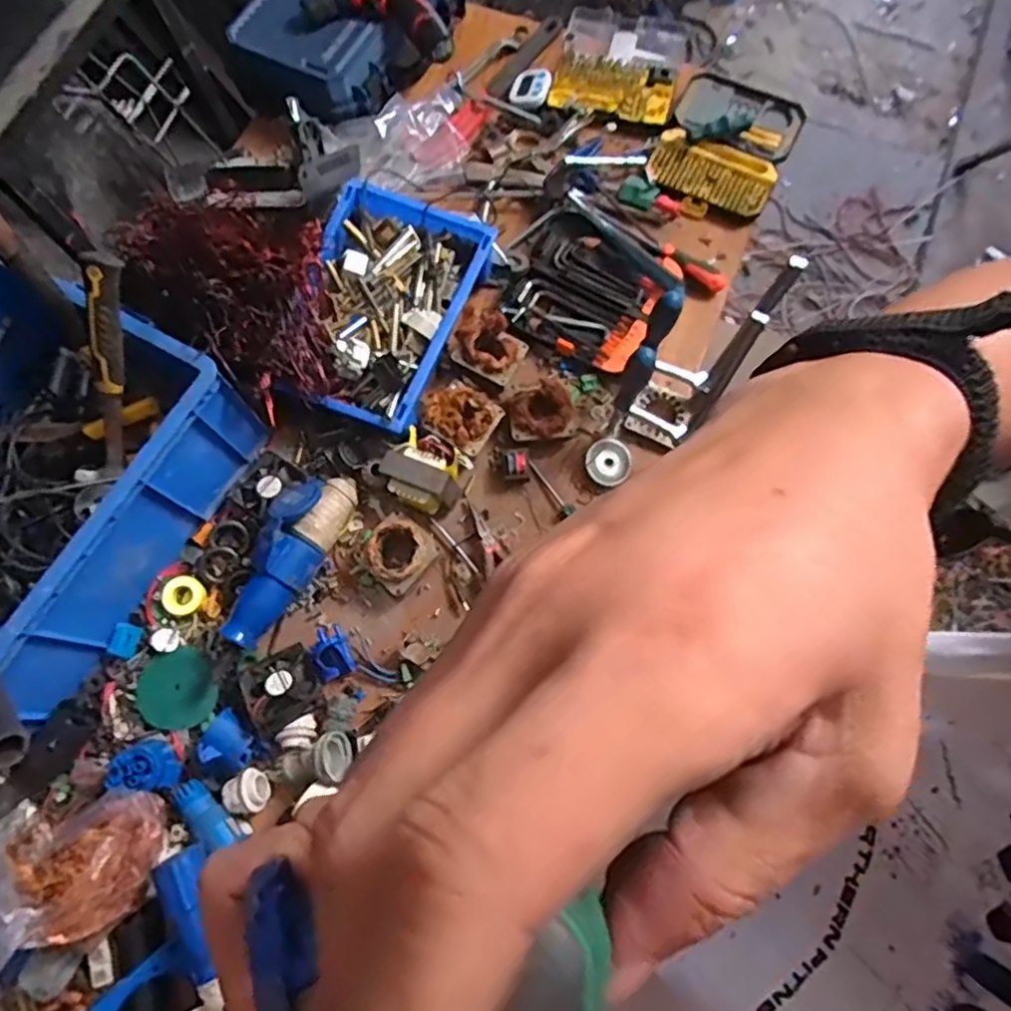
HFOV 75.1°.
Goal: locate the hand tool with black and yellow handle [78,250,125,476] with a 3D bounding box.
[{"bbox_3d":[-0.454,-0.151,0.752,0.030,0.266,0.036,24,34,10],"label":"hand tool with black and yellow handle"}]

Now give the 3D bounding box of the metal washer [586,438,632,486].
[{"bbox_3d":[0.138,-0.058,0.863,0.061,0.018,0.059,-40,74,-10],"label":"metal washer"}]

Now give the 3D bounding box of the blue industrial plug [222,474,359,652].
[{"bbox_3d":[-0.264,0.058,0.801,0.079,0.065,0.233,24,74,10],"label":"blue industrial plug"}]

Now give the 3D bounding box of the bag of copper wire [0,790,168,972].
[{"bbox_3d":[-0.425,0.350,0.632,0.146,0.160,0.132,-15,71,-2],"label":"bag of copper wire"}]

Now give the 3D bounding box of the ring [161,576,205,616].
[{"bbox_3d":[-0.397,0.111,0.813,0.048,0.016,0.048,4,79,-19],"label":"ring"}]

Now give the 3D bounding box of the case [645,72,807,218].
[{"bbox_3d":[0.339,-0.559,1.017,0.189,0.033,0.271,25,74,10],"label":"case"}]

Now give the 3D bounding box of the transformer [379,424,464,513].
[{"bbox_3d":[-0.101,-0.042,0.831,0.095,0.075,0.086,23,74,10],"label":"transformer"}]

